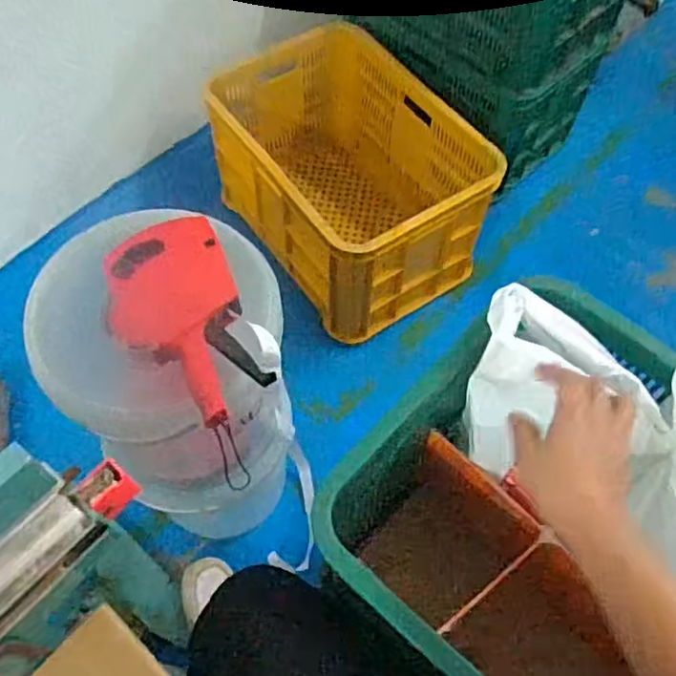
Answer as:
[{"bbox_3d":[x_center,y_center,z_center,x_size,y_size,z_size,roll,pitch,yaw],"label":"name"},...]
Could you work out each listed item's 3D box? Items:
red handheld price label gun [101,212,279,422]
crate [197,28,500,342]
[{"bbox_3d":[-0.155,-0.017,0.654,0.127,0.044,0.221,-20,61,-14],"label":"red handheld price label gun"},{"bbox_3d":[0.011,-0.318,1.330,0.373,0.299,0.551,-29,64,-18],"label":"crate"}]

